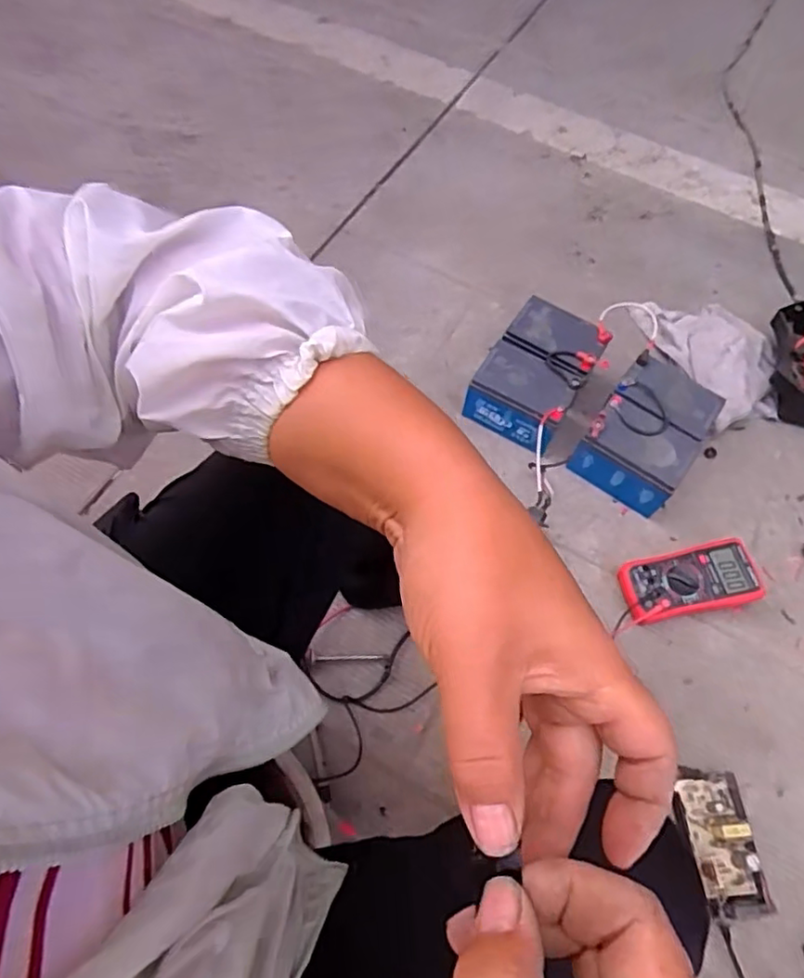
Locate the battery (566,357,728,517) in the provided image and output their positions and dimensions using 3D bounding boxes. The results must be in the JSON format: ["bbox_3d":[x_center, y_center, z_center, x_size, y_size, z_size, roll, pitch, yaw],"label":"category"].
[{"bbox_3d":[0.382,-0.086,0.955,0.149,0.093,0.215,33,66,13],"label":"battery"}]

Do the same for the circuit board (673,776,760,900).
[{"bbox_3d":[0.380,0.415,0.736,0.066,0.024,0.122,-4,63,-5],"label":"circuit board"}]

